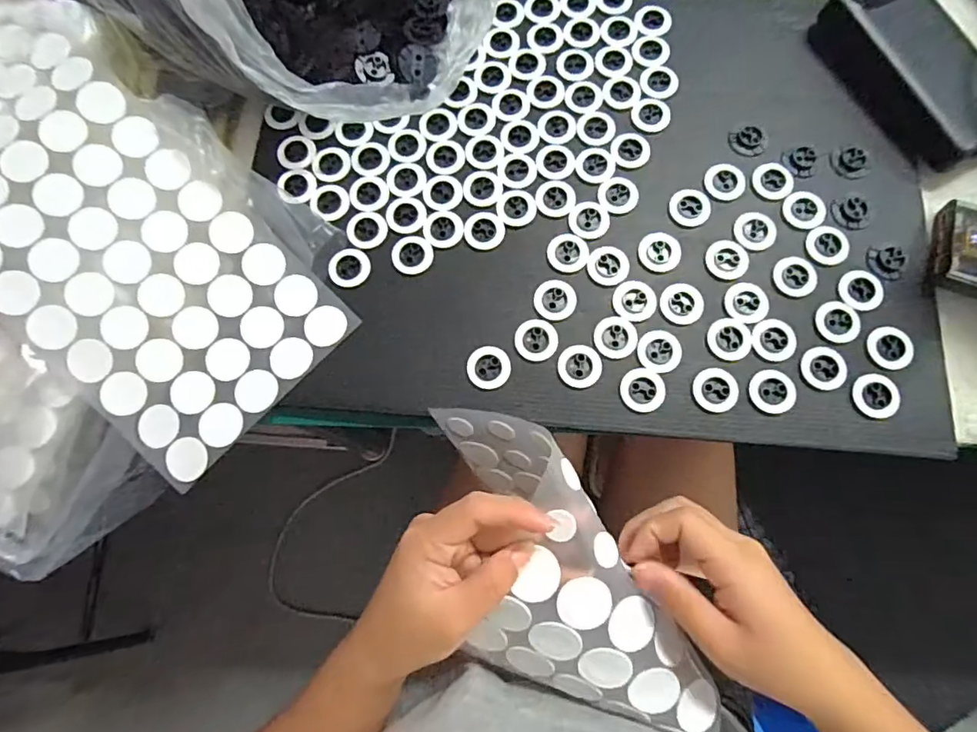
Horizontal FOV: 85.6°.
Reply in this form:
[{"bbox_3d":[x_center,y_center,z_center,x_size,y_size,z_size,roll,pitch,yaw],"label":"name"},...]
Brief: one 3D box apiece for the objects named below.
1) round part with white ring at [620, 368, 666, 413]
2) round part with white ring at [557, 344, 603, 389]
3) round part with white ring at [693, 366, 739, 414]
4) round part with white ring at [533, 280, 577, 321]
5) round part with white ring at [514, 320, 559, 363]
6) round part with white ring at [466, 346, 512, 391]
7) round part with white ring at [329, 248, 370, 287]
[{"bbox_3d":[0.100,0.016,0.342,0.028,0.004,0.028,0,76,2],"label":"round part with white ring"},{"bbox_3d":[0.060,0.000,0.346,0.028,0.004,0.028,0,76,2],"label":"round part with white ring"},{"bbox_3d":[0.147,0.015,0.340,0.028,0.004,0.028,0,76,2],"label":"round part with white ring"},{"bbox_3d":[0.046,-0.045,0.356,0.028,0.004,0.028,0,76,2],"label":"round part with white ring"},{"bbox_3d":[0.032,-0.018,0.351,0.028,0.004,0.027,0,76,2],"label":"round part with white ring"},{"bbox_3d":[0.000,0.001,0.349,0.028,0.005,0.028,0,76,2],"label":"round part with white ring"},{"bbox_3d":[-0.096,-0.068,0.365,0.027,0.004,0.027,0,76,2],"label":"round part with white ring"}]

